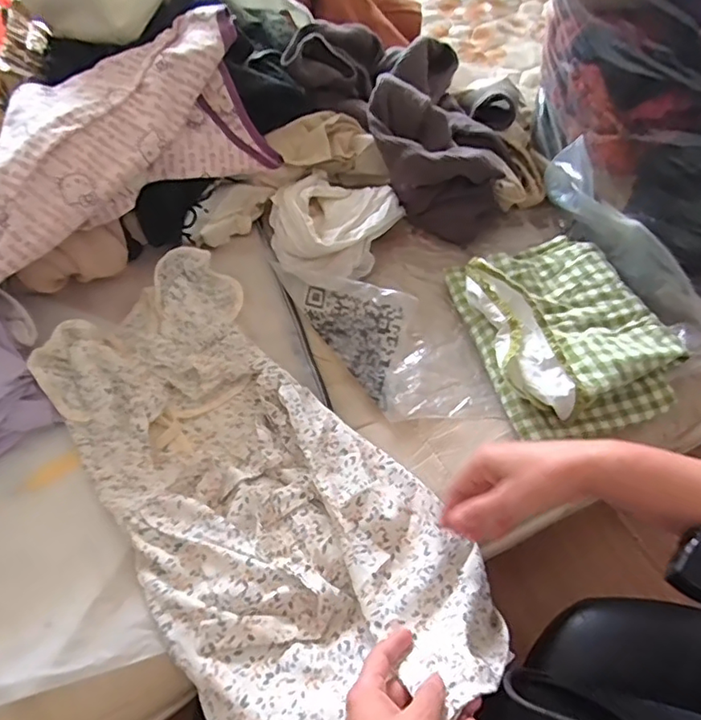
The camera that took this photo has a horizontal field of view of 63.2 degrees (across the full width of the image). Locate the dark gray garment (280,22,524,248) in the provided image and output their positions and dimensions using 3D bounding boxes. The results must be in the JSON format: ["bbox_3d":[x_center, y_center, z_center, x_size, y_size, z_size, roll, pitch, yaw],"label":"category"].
[{"bbox_3d":[0.098,-0.339,0.784,0.239,0.133,0.334,-39,67,-20],"label":"dark gray garment"}]

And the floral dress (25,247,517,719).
[{"bbox_3d":[-0.100,0.111,0.557,0.256,0.063,0.547,-33,62,-17],"label":"floral dress"}]

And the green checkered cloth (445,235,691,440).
[{"bbox_3d":[0.231,-0.041,0.632,0.187,0.066,0.252,-13,60,-8],"label":"green checkered cloth"}]

